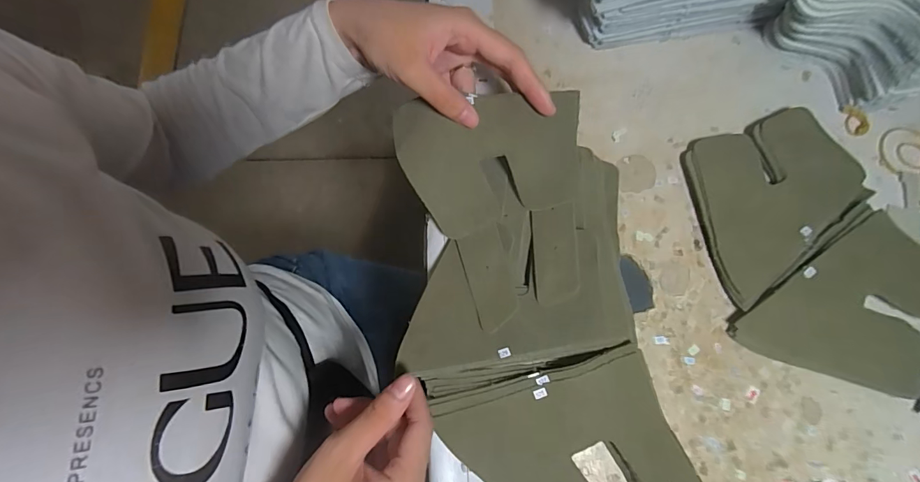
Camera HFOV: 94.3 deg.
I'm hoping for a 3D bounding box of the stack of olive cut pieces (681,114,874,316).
[{"bbox_3d":[0.223,-0.038,0.320,0.147,0.013,0.106,-38,78,-9],"label":"stack of olive cut pieces"}]

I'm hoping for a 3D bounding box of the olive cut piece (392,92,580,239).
[{"bbox_3d":[0.018,-0.052,0.297,0.122,0.008,0.091,-1,96,4],"label":"olive cut piece"}]

